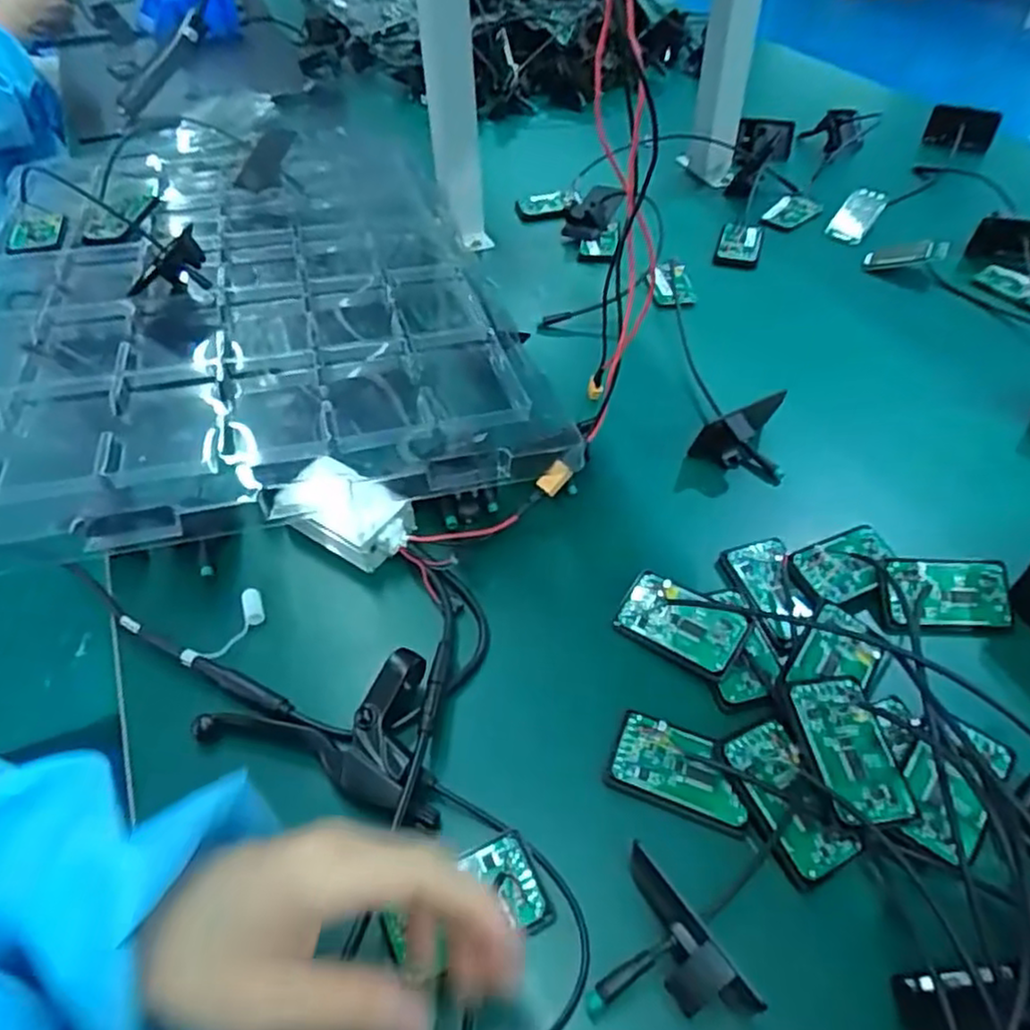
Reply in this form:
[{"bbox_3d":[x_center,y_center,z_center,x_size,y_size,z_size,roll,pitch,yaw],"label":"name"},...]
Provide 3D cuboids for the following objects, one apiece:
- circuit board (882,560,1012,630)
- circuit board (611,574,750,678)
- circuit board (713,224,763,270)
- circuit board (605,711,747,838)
[{"bbox_3d":[0.281,0.052,0.455,0.078,0.010,0.043,2,77,1],"label":"circuit board"},{"bbox_3d":[0.105,0.069,0.447,0.078,0.009,0.044,26,79,32],"label":"circuit board"},{"bbox_3d":[0.247,-0.297,0.770,0.044,0.009,0.076,14,50,14],"label":"circuit board"},{"bbox_3d":[0.093,0.140,0.390,0.075,0.013,0.046,16,51,16],"label":"circuit board"}]

